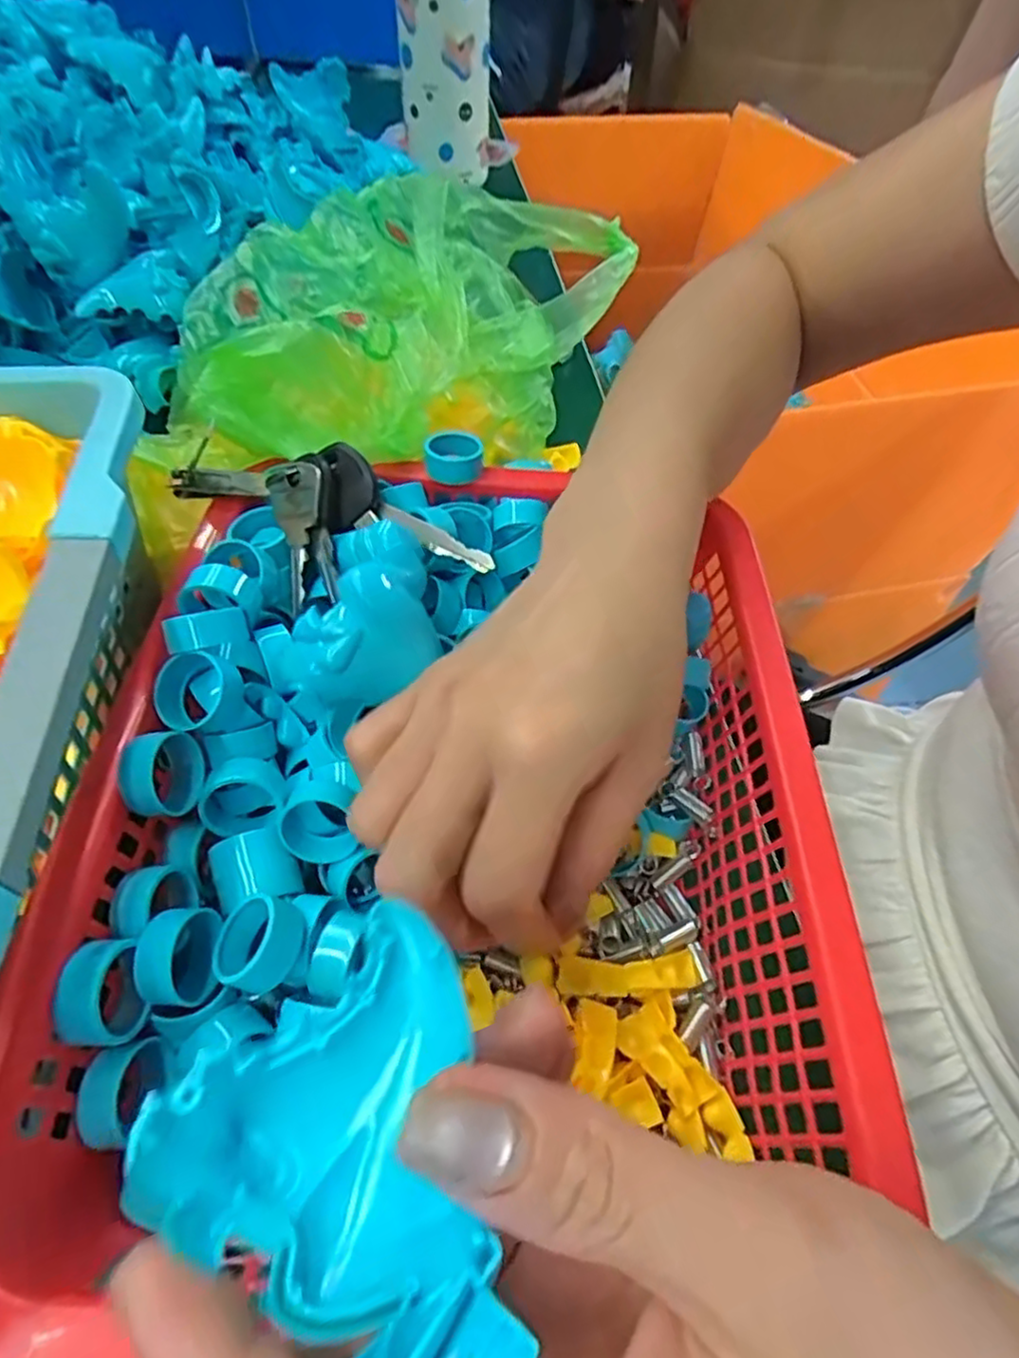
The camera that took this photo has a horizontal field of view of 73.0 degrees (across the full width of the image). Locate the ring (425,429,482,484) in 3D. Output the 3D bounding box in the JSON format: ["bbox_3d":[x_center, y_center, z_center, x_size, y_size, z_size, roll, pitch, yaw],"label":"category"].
[{"bbox_3d":[-0.023,-0.095,0.295,0.023,0.014,0.025,2,54,-2],"label":"ring"}]

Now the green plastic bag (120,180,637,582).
[{"bbox_3d":[-0.050,-0.180,0.350,0.329,0.074,0.165,-34,63,-24],"label":"green plastic bag"}]

